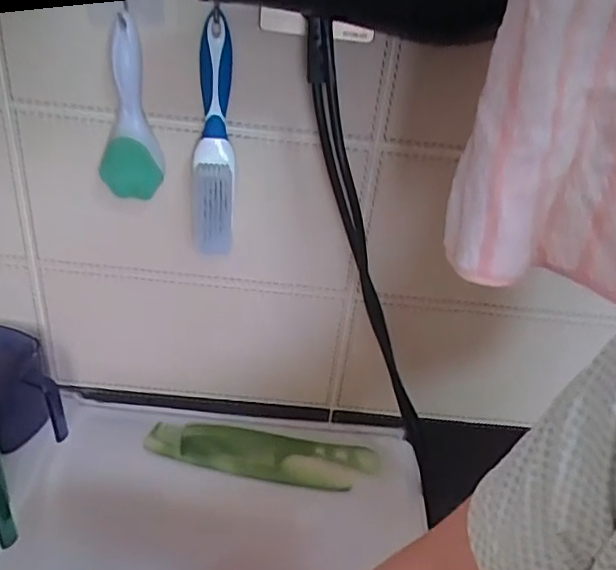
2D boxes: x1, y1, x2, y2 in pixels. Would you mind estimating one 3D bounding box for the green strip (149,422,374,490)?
[{"bbox_3d":[-0.046,0.176,0.637,0.236,0.010,0.064,8,33,2],"label":"green strip"}]

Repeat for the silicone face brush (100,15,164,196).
[{"bbox_3d":[-0.141,-0.136,0.481,0.047,0.134,0.035,-5,34,-17],"label":"silicone face brush"}]

